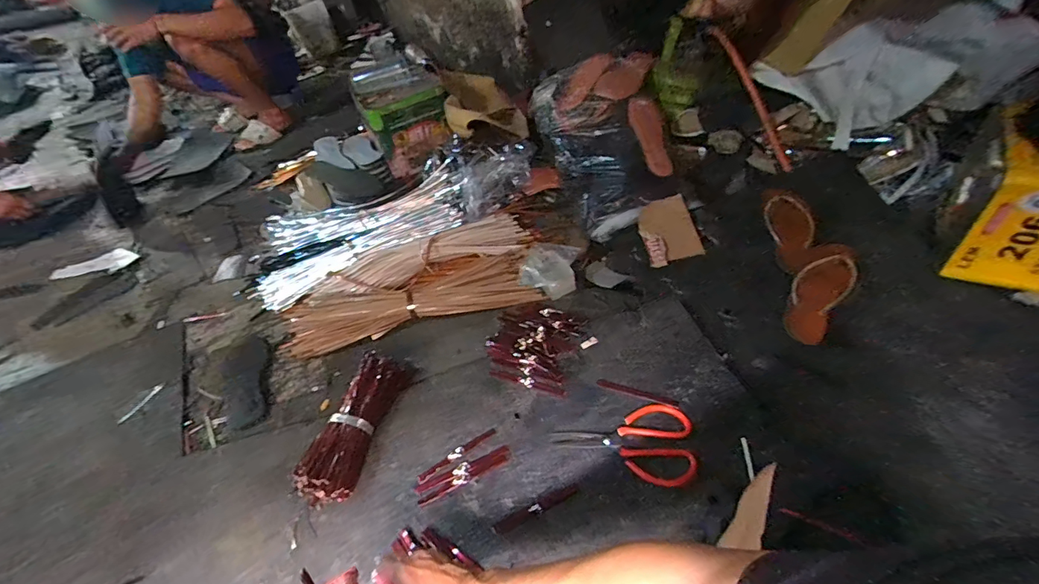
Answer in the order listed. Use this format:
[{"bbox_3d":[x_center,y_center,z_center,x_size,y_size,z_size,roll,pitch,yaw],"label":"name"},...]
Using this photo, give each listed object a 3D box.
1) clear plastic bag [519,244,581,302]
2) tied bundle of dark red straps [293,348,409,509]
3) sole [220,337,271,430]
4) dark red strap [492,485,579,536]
[{"bbox_3d":[0.070,-0.059,1.015,0.129,0.035,0.126,12,48,15],"label":"clear plastic bag"},{"bbox_3d":[-0.286,0.227,0.783,0.085,0.053,0.263,9,50,20],"label":"tied bundle of dark red straps"},{"bbox_3d":[-0.579,0.185,0.964,0.103,0.026,0.240,-29,55,-16],"label":"sole"},{"bbox_3d":[0.025,0.332,0.691,0.139,0.009,0.017,-23,53,-12],"label":"dark red strap"}]

